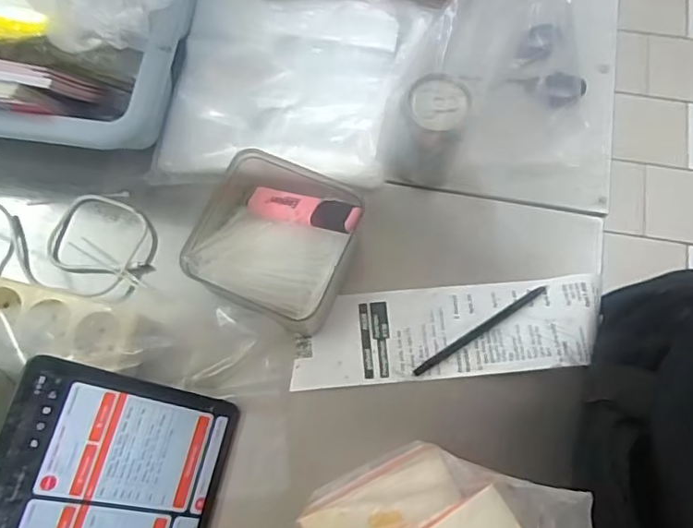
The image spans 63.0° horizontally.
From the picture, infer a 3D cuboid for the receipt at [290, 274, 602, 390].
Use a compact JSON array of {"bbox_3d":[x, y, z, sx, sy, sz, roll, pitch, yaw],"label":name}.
[{"bbox_3d":[0.086,0.056,0.482,0.256,0.008,0.076,-5,69,1],"label":"receipt"}]

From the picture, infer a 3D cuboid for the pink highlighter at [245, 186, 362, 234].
[{"bbox_3d":[-0.037,-0.045,0.461,0.112,0.010,0.024,15,72,33],"label":"pink highlighter"}]

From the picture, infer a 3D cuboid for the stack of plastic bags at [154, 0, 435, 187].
[{"bbox_3d":[-0.050,-0.175,0.549,0.229,0.024,0.202,3,73,2],"label":"stack of plastic bags"}]

